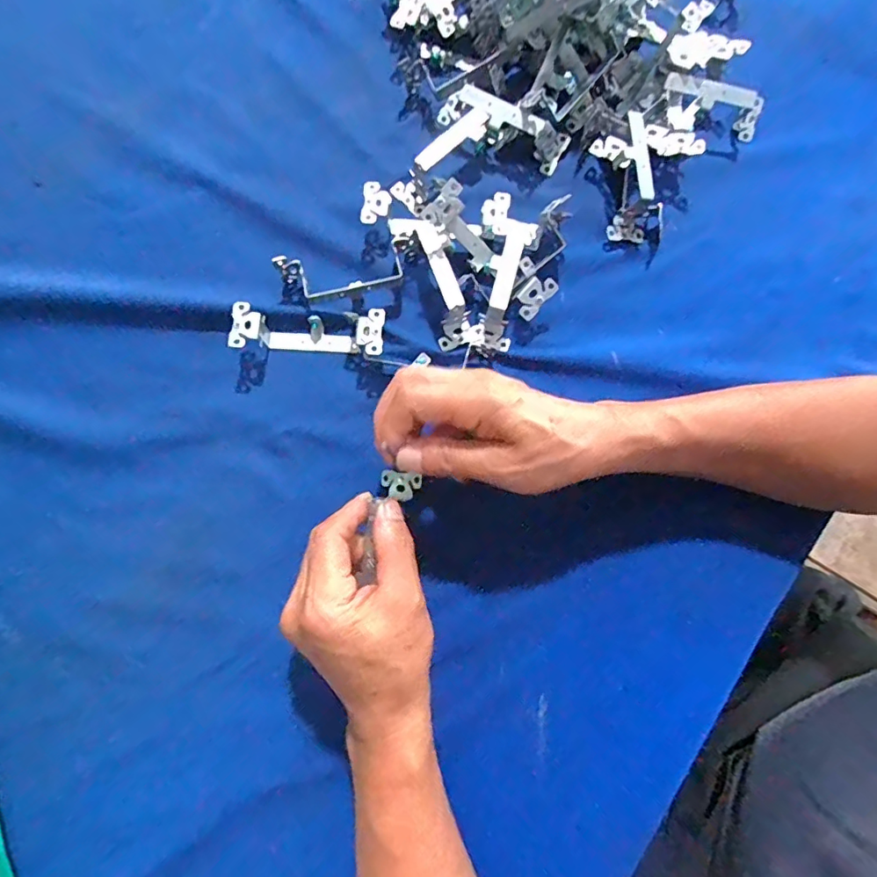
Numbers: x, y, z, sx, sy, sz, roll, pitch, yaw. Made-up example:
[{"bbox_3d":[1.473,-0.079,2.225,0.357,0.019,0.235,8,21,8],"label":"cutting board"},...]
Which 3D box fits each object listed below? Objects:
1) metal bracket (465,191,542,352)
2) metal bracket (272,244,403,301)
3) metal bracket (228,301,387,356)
[{"bbox_3d":[0.045,-0.125,0.367,0.045,0.017,0.105,16,80,2],"label":"metal bracket"},{"bbox_3d":[-0.072,-0.121,0.372,0.089,0.024,0.035,-7,80,-2],"label":"metal bracket"},{"bbox_3d":[-0.091,-0.074,0.365,0.104,0.028,0.031,4,80,-1],"label":"metal bracket"}]

